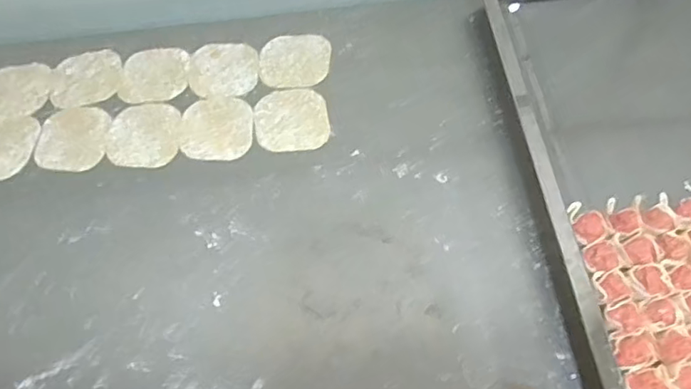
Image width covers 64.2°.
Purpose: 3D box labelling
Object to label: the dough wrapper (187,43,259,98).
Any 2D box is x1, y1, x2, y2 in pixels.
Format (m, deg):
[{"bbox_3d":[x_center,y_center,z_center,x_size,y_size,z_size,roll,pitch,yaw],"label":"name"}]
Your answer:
[{"bbox_3d":[-0.142,-0.148,0.644,0.080,0.004,0.084,-1,60,2],"label":"dough wrapper"}]

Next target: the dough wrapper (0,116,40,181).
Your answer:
[{"bbox_3d":[-0.377,-0.051,0.602,0.070,0.008,0.082,1,60,3],"label":"dough wrapper"}]

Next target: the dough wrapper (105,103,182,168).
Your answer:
[{"bbox_3d":[-0.221,-0.065,0.602,0.079,0.004,0.083,-7,60,-2],"label":"dough wrapper"}]

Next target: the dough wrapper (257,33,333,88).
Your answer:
[{"bbox_3d":[-0.058,-0.156,0.641,0.081,0.004,0.078,0,64,0],"label":"dough wrapper"}]

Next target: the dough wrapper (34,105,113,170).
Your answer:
[{"bbox_3d":[-0.300,-0.062,0.607,0.078,0.004,0.085,-1,60,2],"label":"dough wrapper"}]

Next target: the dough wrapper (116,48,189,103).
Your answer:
[{"bbox_3d":[-0.222,-0.141,0.644,0.077,0.004,0.084,-1,60,2],"label":"dough wrapper"}]

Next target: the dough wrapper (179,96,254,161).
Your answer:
[{"bbox_3d":[-0.141,-0.073,0.600,0.078,0.004,0.082,-5,60,-1],"label":"dough wrapper"}]

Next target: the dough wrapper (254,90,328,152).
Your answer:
[{"bbox_3d":[-0.059,-0.082,0.600,0.079,0.004,0.082,-9,60,-3],"label":"dough wrapper"}]

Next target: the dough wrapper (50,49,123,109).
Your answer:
[{"bbox_3d":[-0.303,-0.137,0.646,0.080,0.004,0.083,-11,60,-4],"label":"dough wrapper"}]

